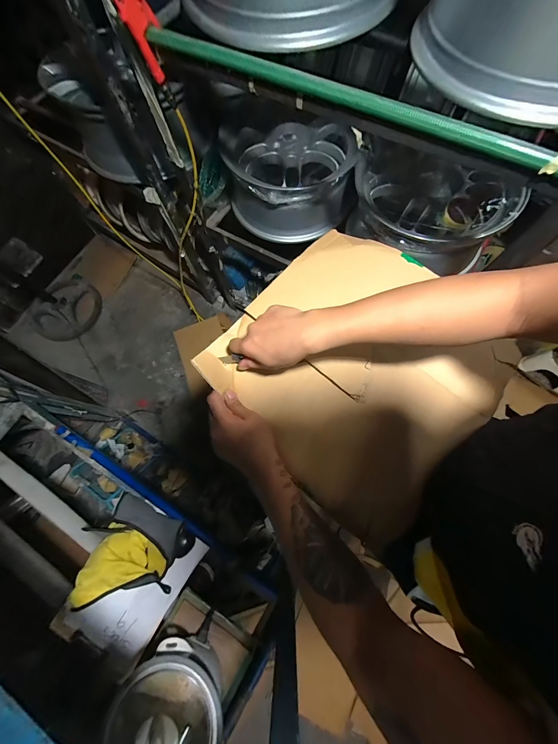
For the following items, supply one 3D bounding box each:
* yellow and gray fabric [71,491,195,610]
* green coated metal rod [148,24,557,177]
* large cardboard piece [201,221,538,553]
[{"bbox_3d":[-0.361,0.459,0.677,0.235,0.096,0.221,17,75,7],"label":"yellow and gray fabric"},{"bbox_3d":[0.105,-0.465,0.452,0.810,0.026,0.025,30,77,10],"label":"green coated metal rod"},{"bbox_3d":[0.128,-0.018,0.451,0.409,0.050,0.394,42,79,13],"label":"large cardboard piece"}]

